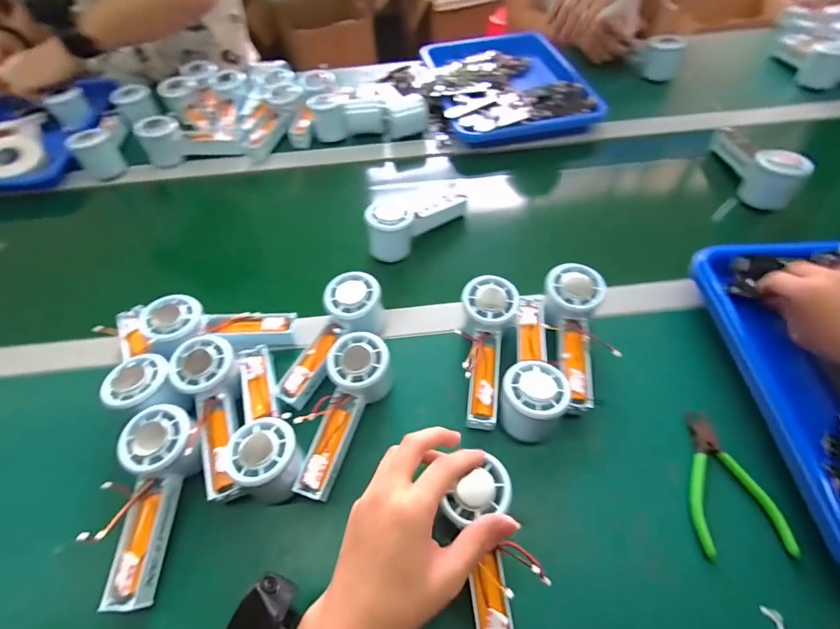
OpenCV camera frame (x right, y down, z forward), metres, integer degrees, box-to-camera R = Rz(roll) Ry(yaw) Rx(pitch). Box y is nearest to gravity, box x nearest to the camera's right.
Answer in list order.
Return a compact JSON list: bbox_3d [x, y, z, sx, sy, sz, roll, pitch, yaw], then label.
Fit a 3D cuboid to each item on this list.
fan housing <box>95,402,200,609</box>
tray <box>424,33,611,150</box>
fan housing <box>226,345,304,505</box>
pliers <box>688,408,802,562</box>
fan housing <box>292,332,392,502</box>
[{"bbox_3d":[-0.225,0.155,0.343,0.063,0.058,0.148,-1,58,2],"label":"fan housing"},{"bbox_3d":[0.146,-0.416,0.731,0.251,0.050,0.319,-8,54,-3],"label":"tray"},{"bbox_3d":[-0.151,0.096,0.389,0.056,0.059,0.152,-22,56,-13],"label":"fan housing"},{"bbox_3d":[0.261,0.143,0.358,0.068,0.008,0.118,-4,54,-1],"label":"pliers"},{"bbox_3d":[-0.070,0.095,0.396,0.052,0.055,0.148,14,74,11],"label":"fan housing"}]

